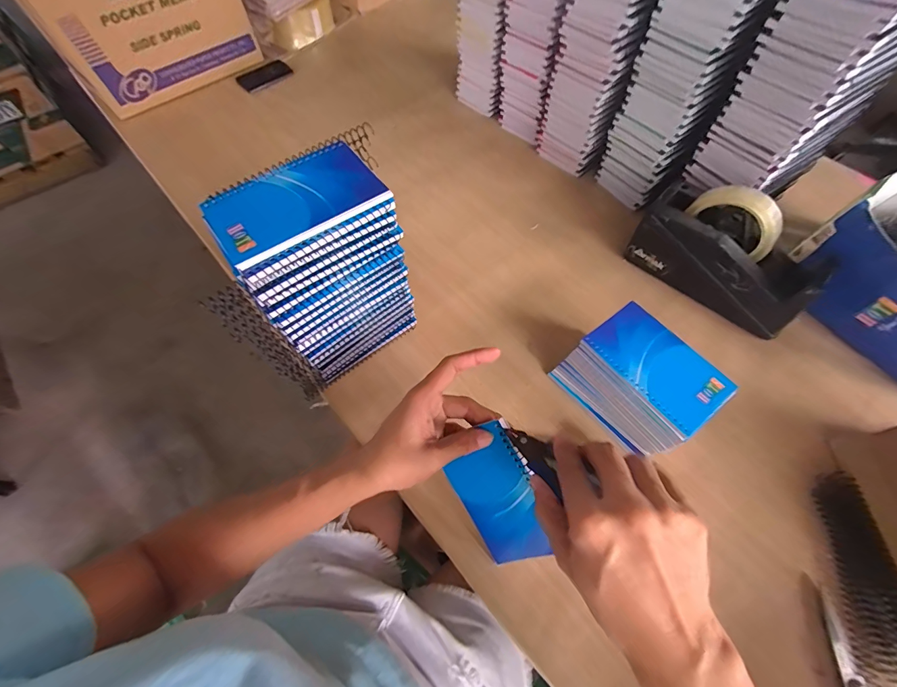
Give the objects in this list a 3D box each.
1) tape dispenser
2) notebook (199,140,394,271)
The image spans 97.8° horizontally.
[{"bbox_3d":[0.340,-0.113,0.482,0.203,0.123,0.083,33,65,19],"label":"tape dispenser"},{"bbox_3d":[-0.127,-0.120,0.322,0.133,0.010,0.086,-34,66,-16],"label":"notebook"}]

